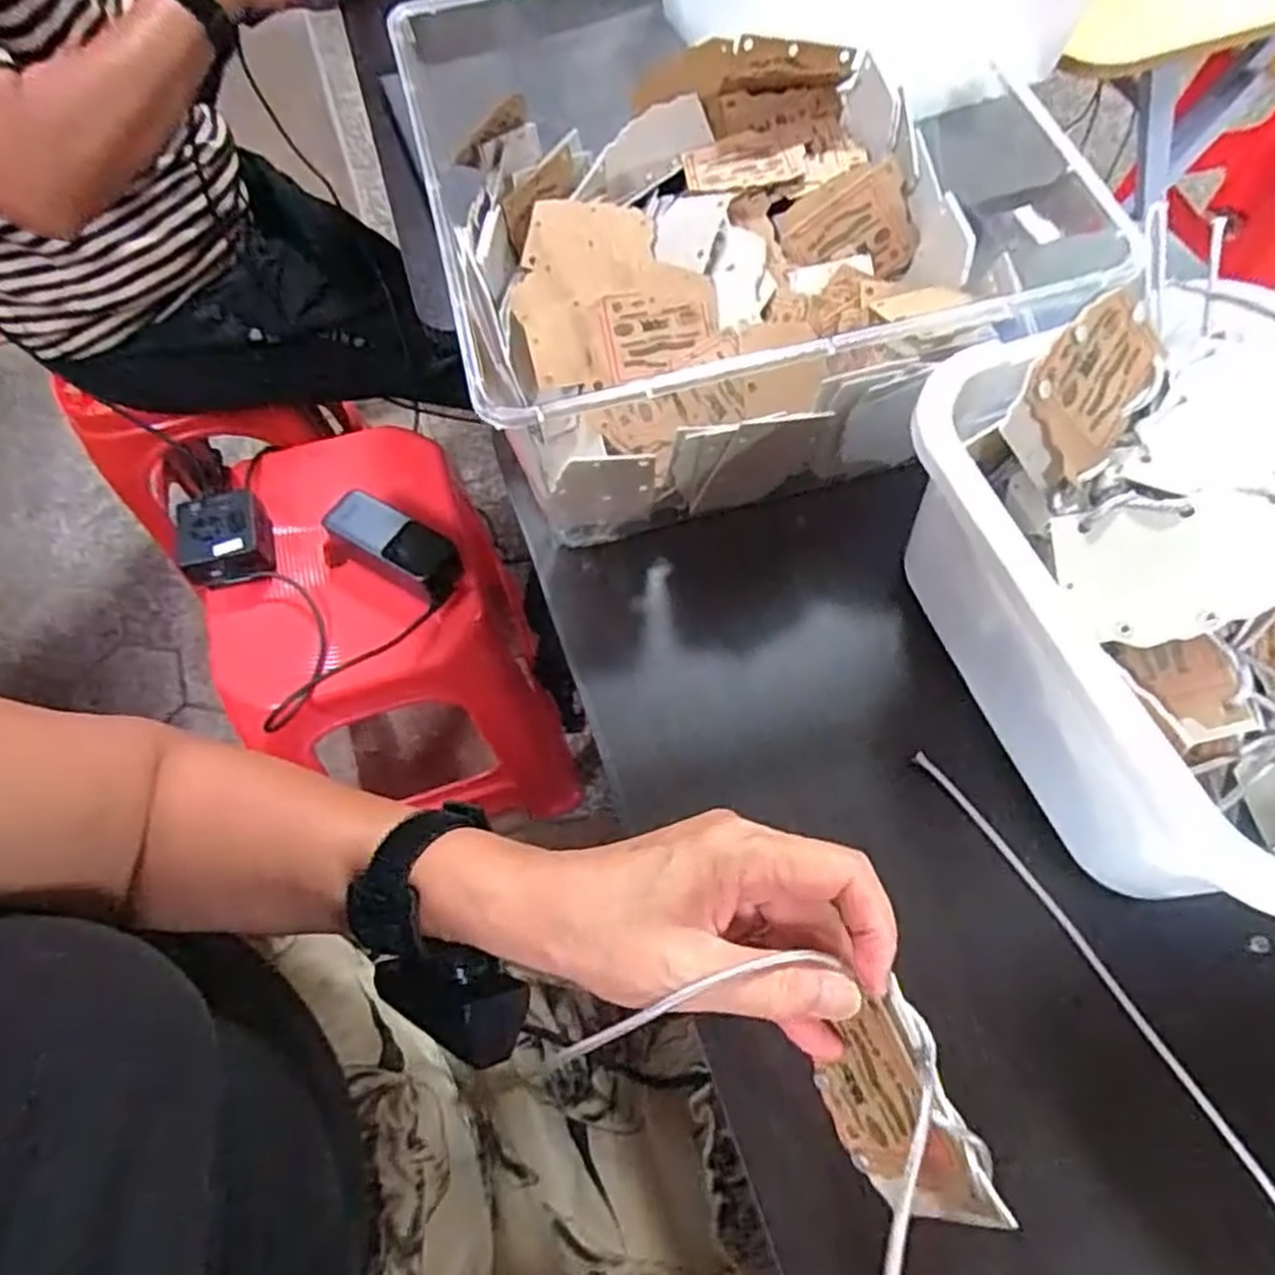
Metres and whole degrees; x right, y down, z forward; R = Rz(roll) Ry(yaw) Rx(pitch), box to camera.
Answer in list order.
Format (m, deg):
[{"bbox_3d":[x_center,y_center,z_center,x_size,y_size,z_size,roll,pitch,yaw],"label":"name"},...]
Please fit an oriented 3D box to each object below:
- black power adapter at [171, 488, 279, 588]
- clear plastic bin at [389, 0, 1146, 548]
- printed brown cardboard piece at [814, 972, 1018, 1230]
[{"bbox_3d":[-0.403,-0.097,0.767,0.083,0.044,0.076,-12,63,-3],"label":"black power adapter"},{"bbox_3d":[0.045,-0.216,0.459,0.290,0.149,0.306,-13,63,-3],"label":"clear plastic bin"},{"bbox_3d":[0.090,0.168,0.275,0.011,0.055,0.074,-19,73,-39],"label":"printed brown cardboard piece"}]

